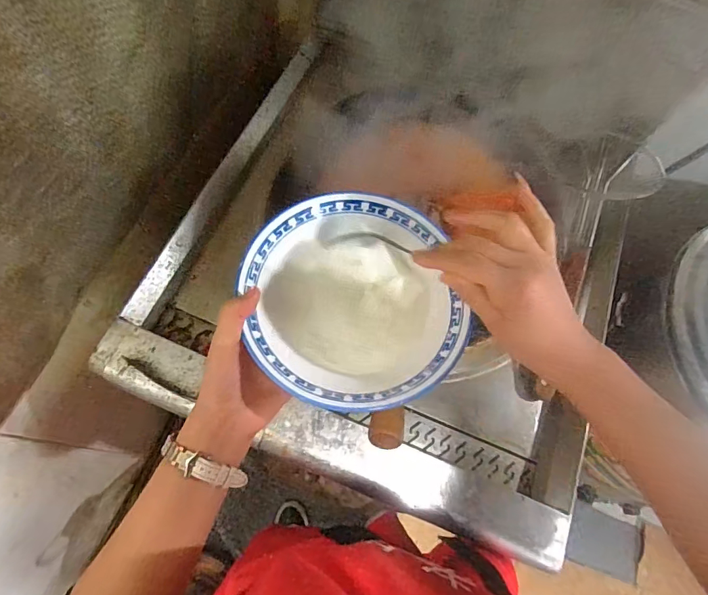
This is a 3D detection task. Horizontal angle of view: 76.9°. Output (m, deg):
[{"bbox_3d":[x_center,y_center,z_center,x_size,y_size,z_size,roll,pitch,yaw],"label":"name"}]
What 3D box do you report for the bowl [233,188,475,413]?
[{"bbox_3d":[0.000,0.003,0.396,0.176,0.059,0.190,0,63,0],"label":"bowl"}]

